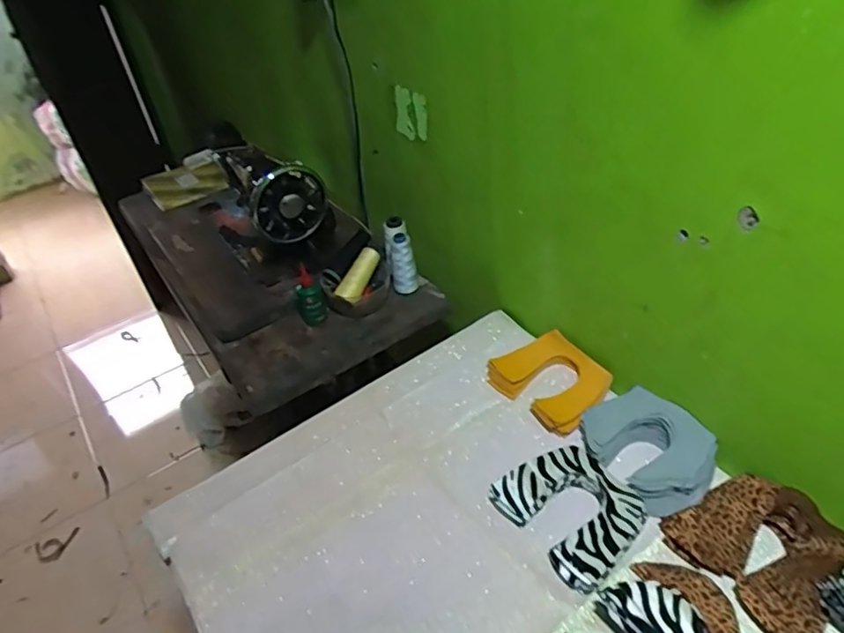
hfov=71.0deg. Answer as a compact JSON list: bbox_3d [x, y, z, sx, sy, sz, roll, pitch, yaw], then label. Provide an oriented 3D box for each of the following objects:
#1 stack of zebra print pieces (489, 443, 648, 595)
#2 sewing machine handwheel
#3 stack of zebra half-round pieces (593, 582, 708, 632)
[{"bbox_3d":[0.184,0.231,0.713,0.142,0.034,0.154,-28,45,-24],"label":"stack of zebra print pieces"},{"bbox_3d":[-0.232,-0.198,1.041,0.134,0.131,0.028,-26,44,-21],"label":"sewing machine handwheel"},{"bbox_3d":[0.239,0.312,0.582,0.065,0.061,0.124,-26,44,-21],"label":"stack of zebra half-round pieces"}]

